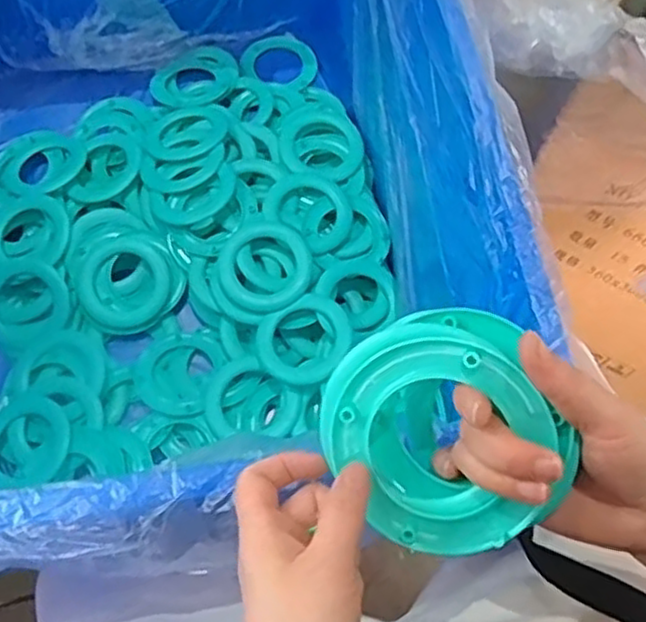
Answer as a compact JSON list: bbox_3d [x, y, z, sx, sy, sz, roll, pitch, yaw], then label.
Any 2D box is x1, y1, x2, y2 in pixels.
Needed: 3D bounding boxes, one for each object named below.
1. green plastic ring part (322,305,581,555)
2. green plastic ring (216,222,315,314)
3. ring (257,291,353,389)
[{"bbox_3d":[0.062,0.060,0.357,0.117,0.053,0.118,0,90,8],"label":"green plastic ring part"},{"bbox_3d":[-0.065,-0.052,0.811,0.102,0.022,0.102,1,68,-2],"label":"green plastic ring"},{"bbox_3d":[-0.021,0.033,0.785,0.102,0.024,0.092,-28,72,-12],"label":"ring"}]

